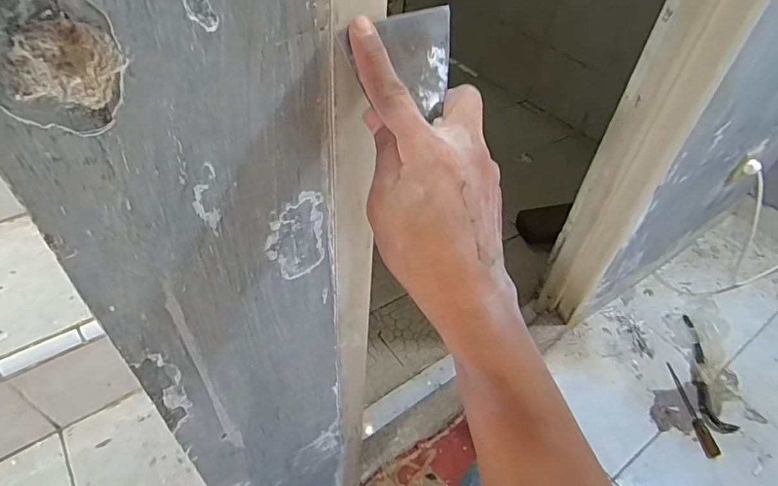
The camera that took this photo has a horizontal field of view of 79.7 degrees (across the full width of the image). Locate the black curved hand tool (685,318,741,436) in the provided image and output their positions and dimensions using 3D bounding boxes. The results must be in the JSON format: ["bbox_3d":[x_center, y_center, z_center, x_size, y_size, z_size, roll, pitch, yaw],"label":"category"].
[{"bbox_3d":[0.731,0.296,1.086,0.055,0.027,0.290,10,46,3],"label":"black curved hand tool"}]

